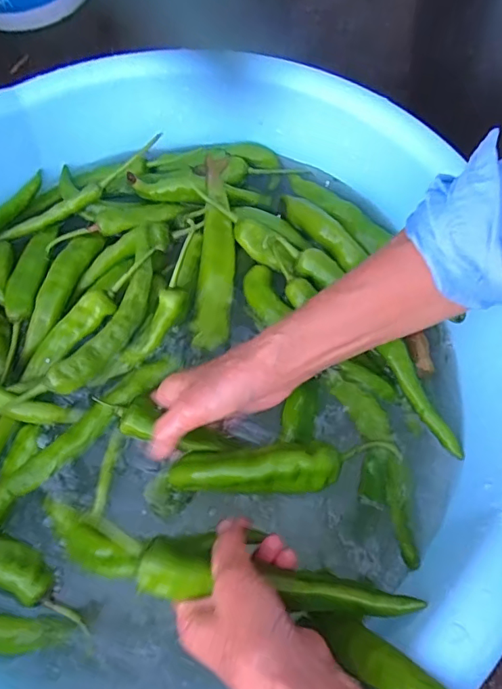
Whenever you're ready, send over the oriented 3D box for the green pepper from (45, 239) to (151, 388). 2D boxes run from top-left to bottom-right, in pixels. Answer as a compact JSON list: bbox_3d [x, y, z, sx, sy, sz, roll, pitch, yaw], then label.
[{"bbox_3d":[-0.117,-0.023,0.423,0.037,0.025,0.150,23,68,13],"label":"green pepper"}]

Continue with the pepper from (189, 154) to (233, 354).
[{"bbox_3d":[-0.032,-0.086,0.444,0.032,0.020,0.181,1,78,3],"label":"pepper"}]

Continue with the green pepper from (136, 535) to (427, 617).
[{"bbox_3d":[0.016,0.152,0.310,0.171,0.023,0.032,9,65,1],"label":"green pepper"}]

